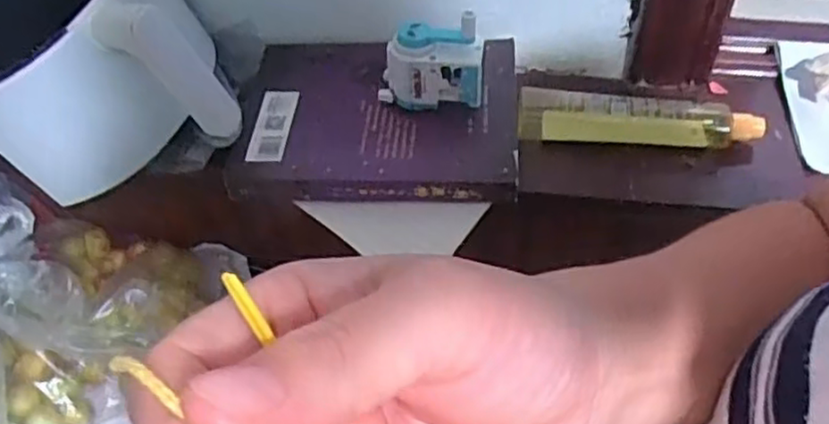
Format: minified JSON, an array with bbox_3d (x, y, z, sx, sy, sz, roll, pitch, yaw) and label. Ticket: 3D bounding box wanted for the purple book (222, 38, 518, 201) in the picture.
[{"bbox_3d":[-0.032,-0.086,0.619,0.238,0.033,0.168,2,51,6],"label":"purple book"}]

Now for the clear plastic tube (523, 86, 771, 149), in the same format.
[{"bbox_3d":[0.189,-0.079,0.600,0.196,0.031,0.037,2,51,6],"label":"clear plastic tube"}]

